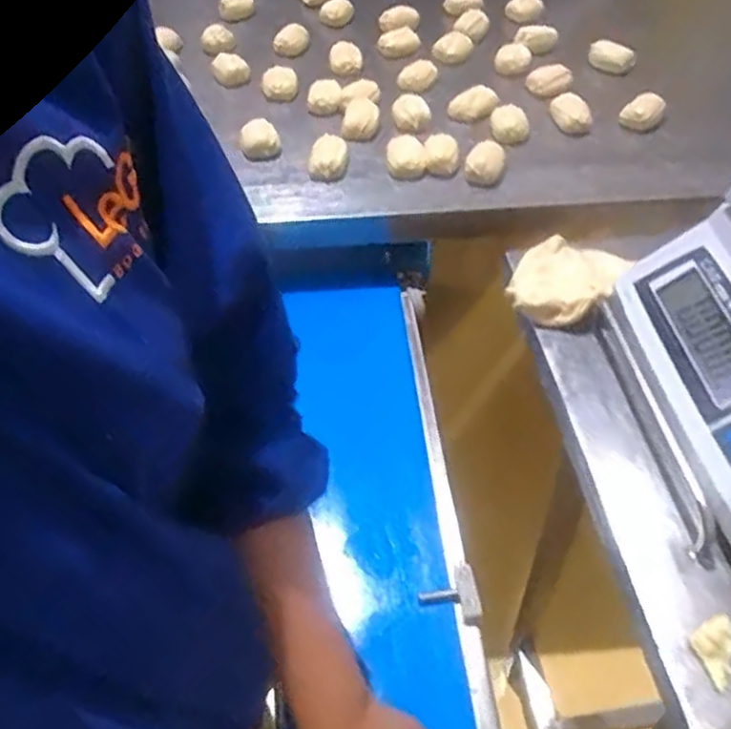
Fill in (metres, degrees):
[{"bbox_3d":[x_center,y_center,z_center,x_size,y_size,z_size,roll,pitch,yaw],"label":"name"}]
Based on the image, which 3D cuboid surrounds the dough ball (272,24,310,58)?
[{"bbox_3d":[-0.108,-0.473,1.072,0.051,0.026,0.056,-1,49,1],"label":"dough ball"}]

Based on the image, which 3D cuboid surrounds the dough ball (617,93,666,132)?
[{"bbox_3d":[0.343,-0.314,0.913,0.049,0.034,0.032,12,51,12],"label":"dough ball"}]

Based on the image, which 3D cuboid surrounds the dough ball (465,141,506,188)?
[{"bbox_3d":[0.139,-0.233,0.856,0.045,0.028,0.054,8,50,9],"label":"dough ball"}]

